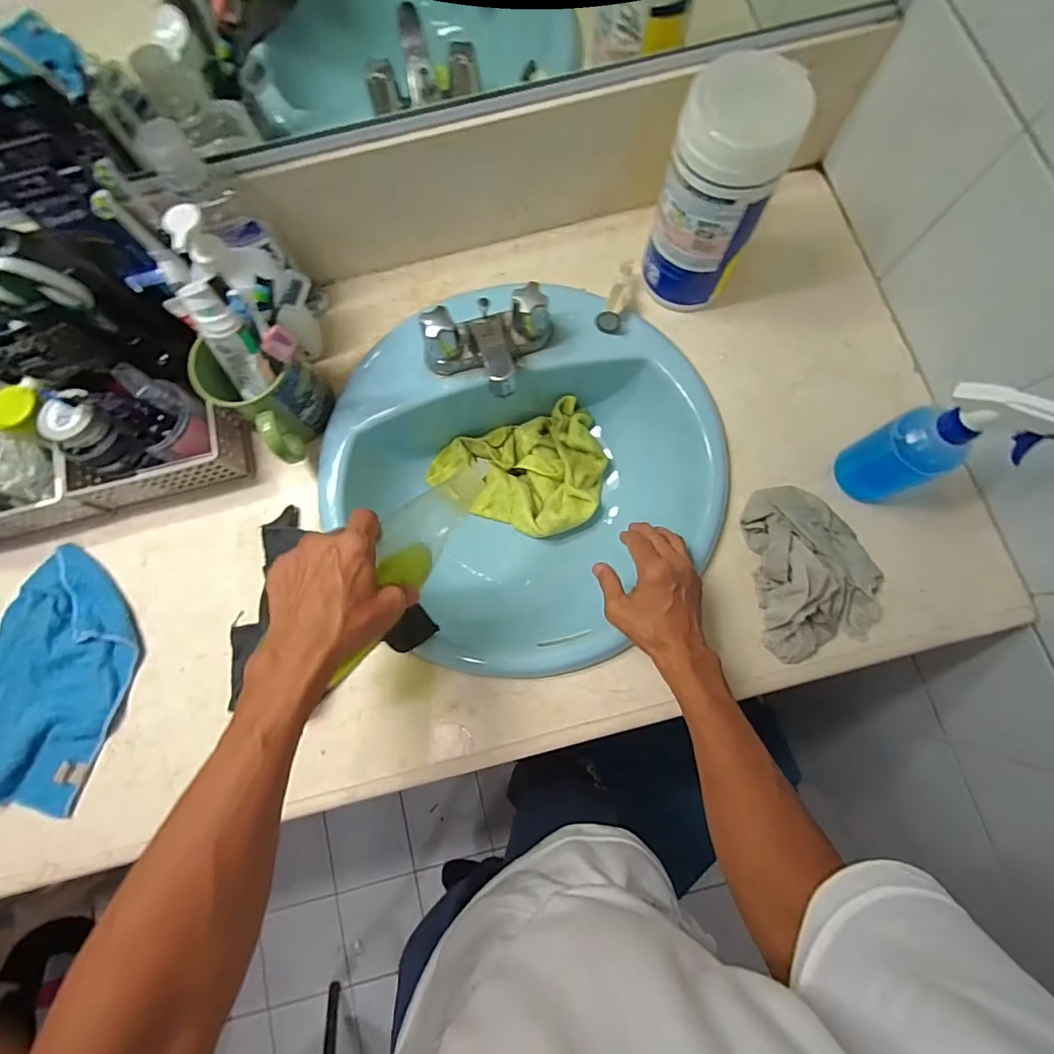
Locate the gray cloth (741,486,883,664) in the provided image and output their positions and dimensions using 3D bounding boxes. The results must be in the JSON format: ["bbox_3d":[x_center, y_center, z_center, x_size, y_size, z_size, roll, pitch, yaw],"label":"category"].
[{"bbox_3d":[0.310,0.042,0.514,0.131,0.048,0.184,-8,78,0],"label":"gray cloth"}]

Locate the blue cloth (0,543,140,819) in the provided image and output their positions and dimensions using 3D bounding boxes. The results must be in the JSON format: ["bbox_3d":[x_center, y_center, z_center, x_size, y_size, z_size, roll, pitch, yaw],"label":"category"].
[{"bbox_3d":[-0.515,0.165,0.523,0.153,0.027,0.260,14,79,5],"label":"blue cloth"}]

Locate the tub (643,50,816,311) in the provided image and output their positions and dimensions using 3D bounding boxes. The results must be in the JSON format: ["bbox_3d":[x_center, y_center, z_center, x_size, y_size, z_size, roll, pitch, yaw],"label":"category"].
[{"bbox_3d":[0.187,-0.333,0.507,0.105,0.216,0.091,28,80,7],"label":"tub"}]

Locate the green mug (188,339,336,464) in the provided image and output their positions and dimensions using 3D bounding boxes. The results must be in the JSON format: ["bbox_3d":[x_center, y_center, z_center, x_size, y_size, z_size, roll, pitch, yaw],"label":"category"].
[{"bbox_3d":[-0.277,-0.147,0.532,0.112,0.099,0.096,39,82,9],"label":"green mug"}]

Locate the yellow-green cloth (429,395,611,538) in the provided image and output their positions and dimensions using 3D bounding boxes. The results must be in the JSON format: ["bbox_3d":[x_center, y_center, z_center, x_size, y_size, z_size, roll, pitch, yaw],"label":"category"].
[{"bbox_3d":[-0.006,-0.064,0.646,0.226,0.056,0.162,-15,78,-1],"label":"yellow-green cloth"}]

